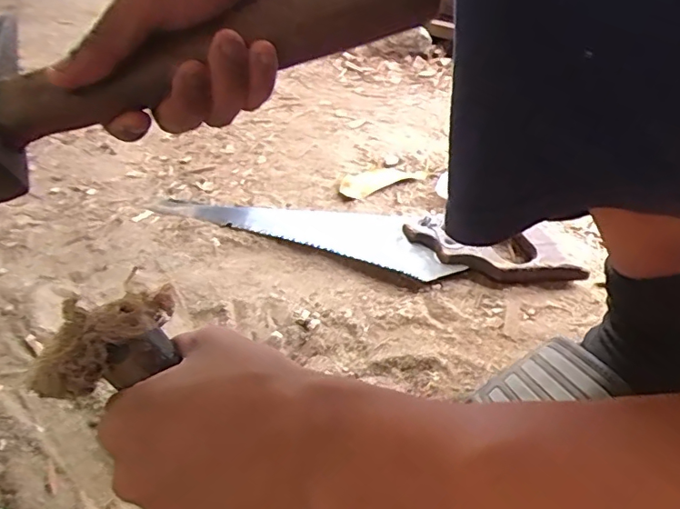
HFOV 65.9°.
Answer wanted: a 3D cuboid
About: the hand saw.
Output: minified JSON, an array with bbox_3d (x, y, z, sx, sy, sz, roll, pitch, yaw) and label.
[{"bbox_3d":[0.007,-0.036,0.573,0.457,0.029,0.091,12,42,18],"label":"hand saw"}]

